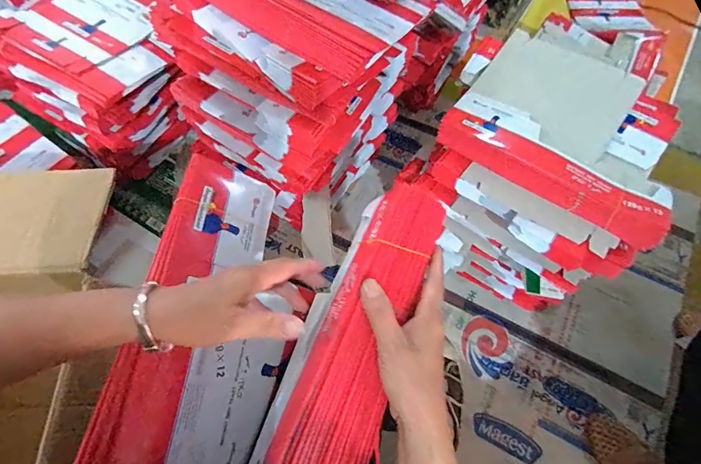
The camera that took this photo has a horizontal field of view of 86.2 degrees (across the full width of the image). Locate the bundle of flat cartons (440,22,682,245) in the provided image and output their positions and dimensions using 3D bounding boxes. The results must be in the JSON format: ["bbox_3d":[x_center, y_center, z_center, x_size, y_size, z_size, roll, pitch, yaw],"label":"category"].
[{"bbox_3d":[0.373,-0.178,0.626,0.353,0.043,0.293,35,70,15],"label":"bundle of flat cartons"}]

